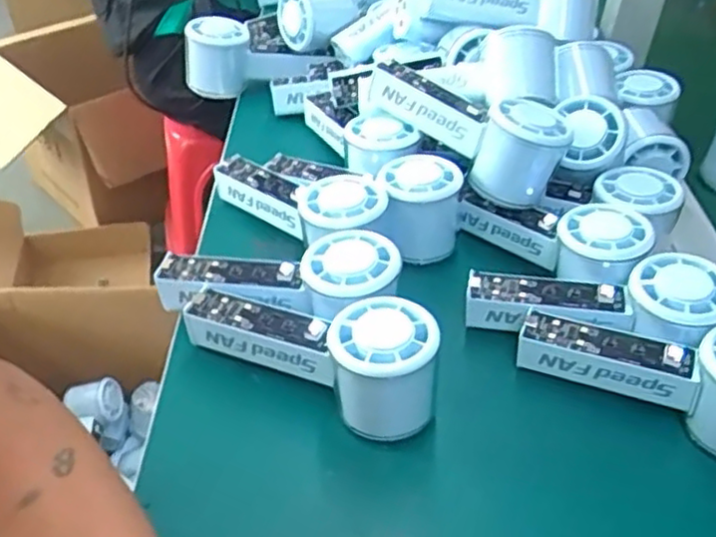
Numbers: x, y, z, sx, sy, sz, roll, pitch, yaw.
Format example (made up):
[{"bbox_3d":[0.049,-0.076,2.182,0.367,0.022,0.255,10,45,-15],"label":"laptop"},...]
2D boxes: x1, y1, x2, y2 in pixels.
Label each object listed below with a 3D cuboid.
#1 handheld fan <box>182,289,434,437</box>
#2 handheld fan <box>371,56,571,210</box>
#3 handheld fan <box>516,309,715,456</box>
[{"bbox_3d":[-0.028,0.040,0.399,0.149,0.055,0.049,21,45,20],"label":"handheld fan"},{"bbox_3d":[0.075,-0.106,0.501,0.147,0.066,0.055,32,47,12],"label":"handheld fan"},{"bbox_3d":[0.169,0.051,0.396,0.149,0.059,0.049,24,46,22],"label":"handheld fan"}]

